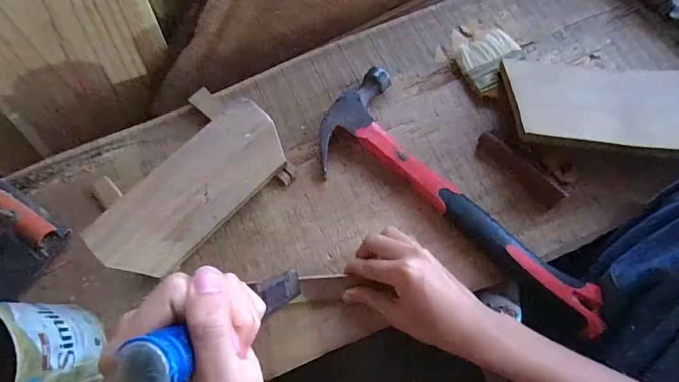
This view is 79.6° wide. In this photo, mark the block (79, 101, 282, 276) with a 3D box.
[{"bbox_3d":[-0.119,0.006,0.367,0.045,0.115,0.167,40,78,16],"label":"block"}]

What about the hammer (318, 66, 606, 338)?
[{"bbox_3d":[0.111,0.021,0.406,0.110,0.029,0.323,-42,78,-10],"label":"hammer"}]

